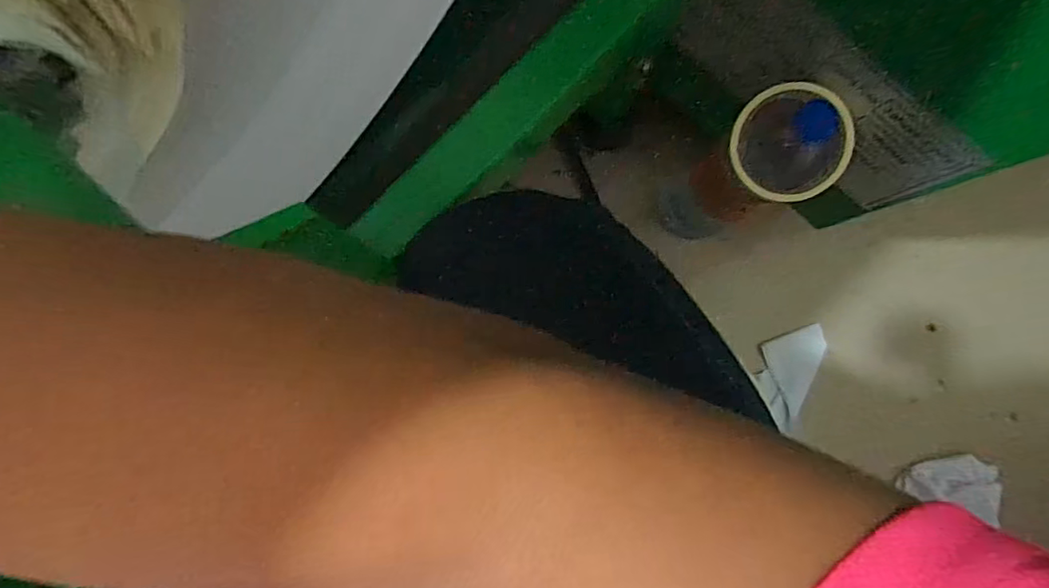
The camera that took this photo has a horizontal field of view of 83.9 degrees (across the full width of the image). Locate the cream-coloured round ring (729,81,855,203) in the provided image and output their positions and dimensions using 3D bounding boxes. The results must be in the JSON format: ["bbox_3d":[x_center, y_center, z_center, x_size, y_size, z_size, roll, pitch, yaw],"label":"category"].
[{"bbox_3d":[0.210,-0.119,0.459,0.089,0.012,0.090,-6,101,23],"label":"cream-coloured round ring"}]

